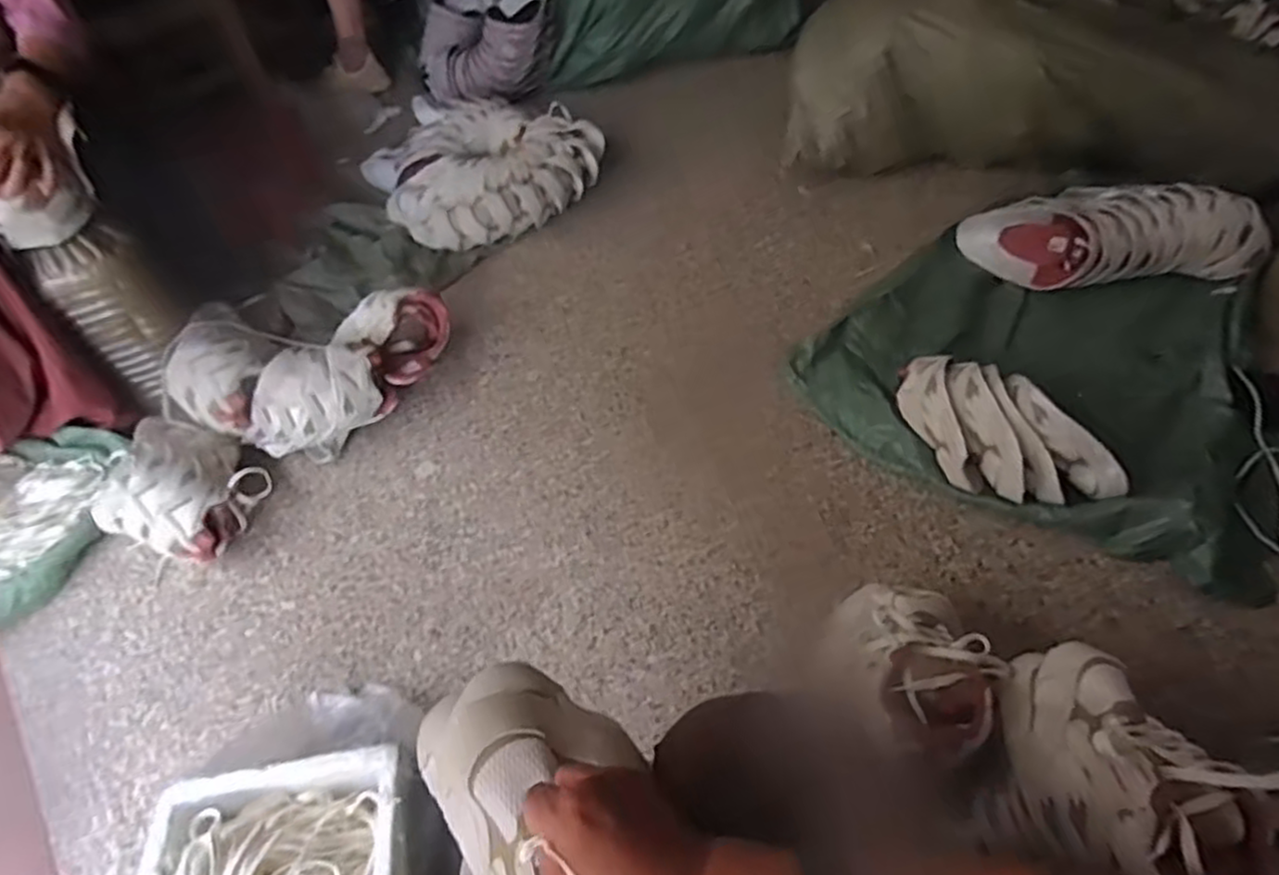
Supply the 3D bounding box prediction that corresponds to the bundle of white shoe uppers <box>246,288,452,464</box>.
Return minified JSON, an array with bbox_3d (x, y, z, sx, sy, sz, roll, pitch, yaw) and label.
[{"bbox_3d":[-0.467,-0.106,1.223,0.176,0.141,0.367,22,58,21],"label":"bundle of white shoe uppers"}]

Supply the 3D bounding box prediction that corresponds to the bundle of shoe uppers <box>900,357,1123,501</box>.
[{"bbox_3d":[0.509,-0.009,1.030,0.153,0.094,0.309,-30,56,-17],"label":"bundle of shoe uppers"}]

